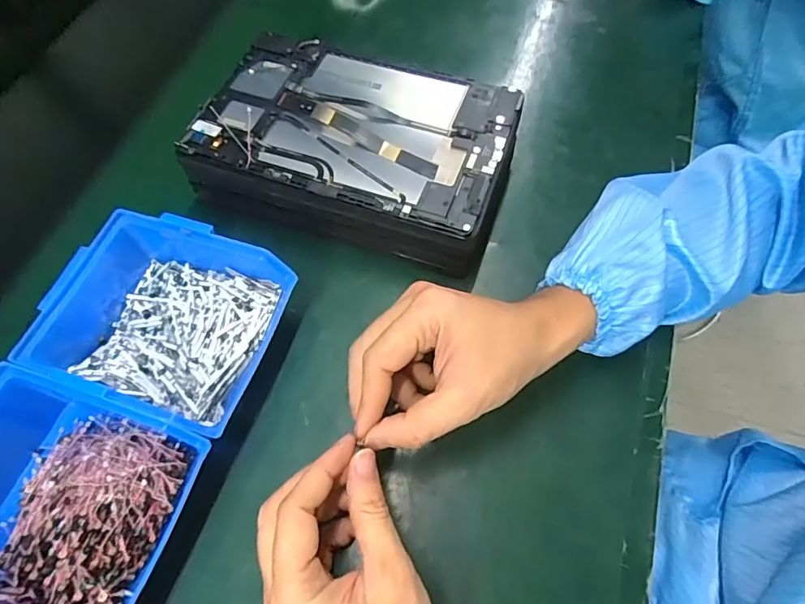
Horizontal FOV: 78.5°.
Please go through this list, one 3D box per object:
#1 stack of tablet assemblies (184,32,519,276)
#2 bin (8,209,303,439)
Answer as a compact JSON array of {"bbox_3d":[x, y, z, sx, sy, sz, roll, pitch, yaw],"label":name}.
[{"bbox_3d":[-0.038,-0.130,0.412,0.246,0.058,0.159,15,66,9],"label":"stack of tablet assemblies"},{"bbox_3d":[-0.163,0.012,0.336,0.146,0.059,0.123,17,66,10],"label":"bin"}]

